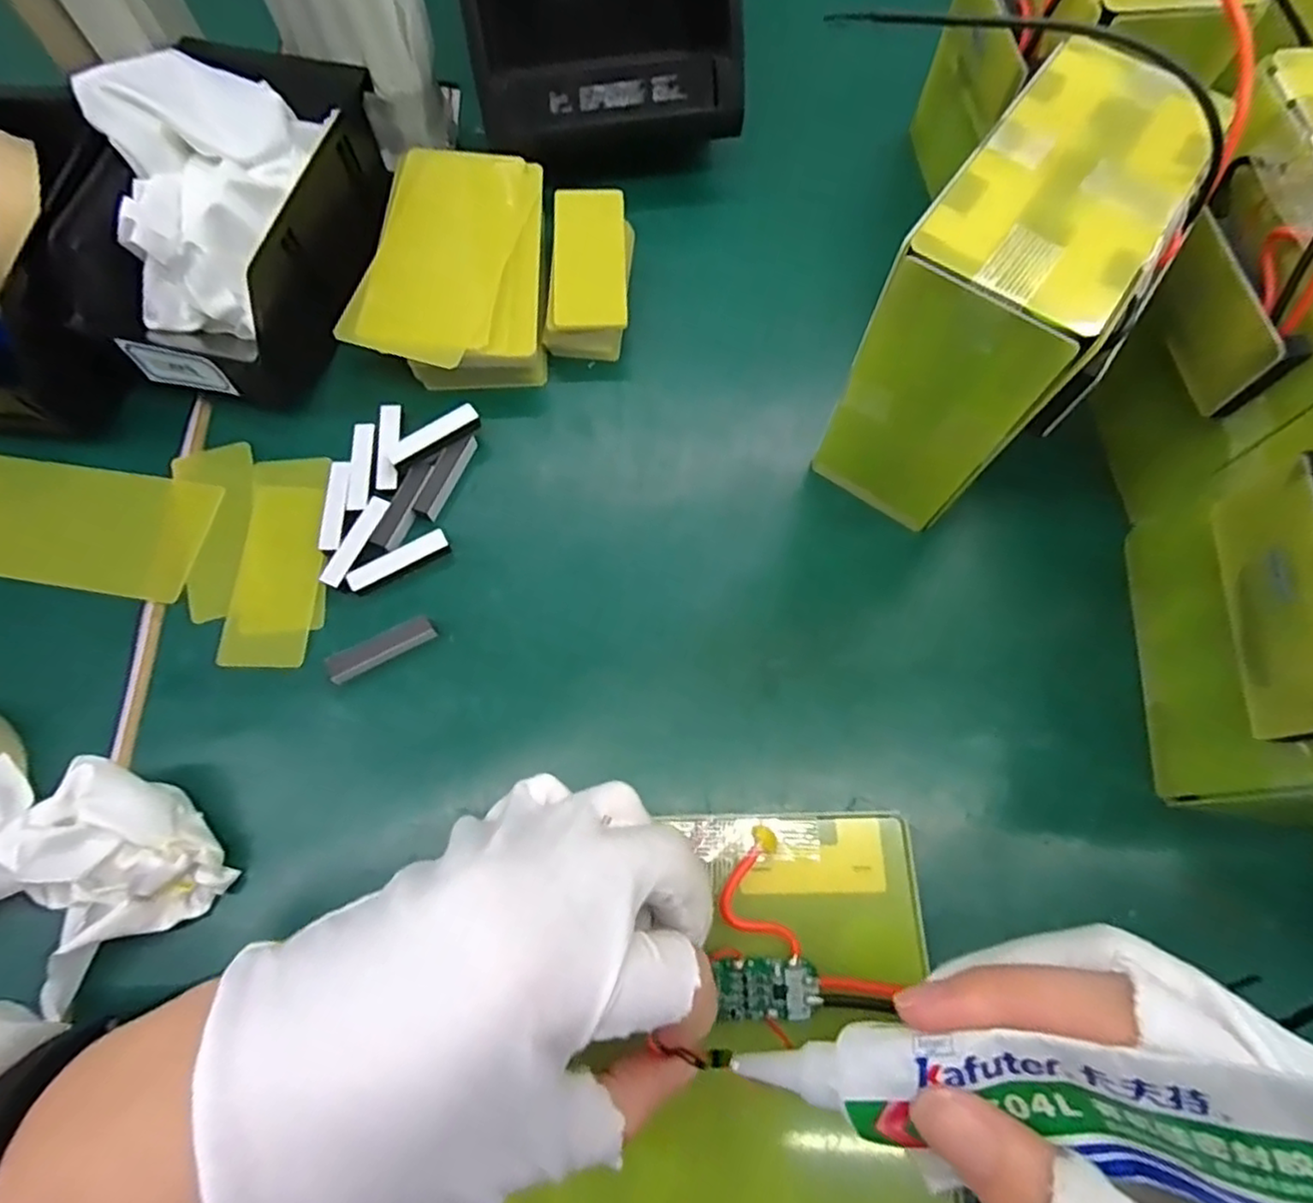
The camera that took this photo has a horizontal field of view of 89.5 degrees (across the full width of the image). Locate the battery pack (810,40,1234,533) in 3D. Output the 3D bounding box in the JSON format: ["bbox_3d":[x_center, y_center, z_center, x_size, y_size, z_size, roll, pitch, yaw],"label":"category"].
[{"bbox_3d":[0.152,-0.122,0.307,0.082,0.156,0.133,35,72,10],"label":"battery pack"}]

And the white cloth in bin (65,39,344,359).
[{"bbox_3d":[-0.241,-0.213,0.357,0.082,0.088,0.138,18,70,4],"label":"white cloth in bin"}]

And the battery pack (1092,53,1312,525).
[{"bbox_3d":[0.269,-0.128,0.299,0.096,0.141,0.140,-5,71,-1],"label":"battery pack"}]

